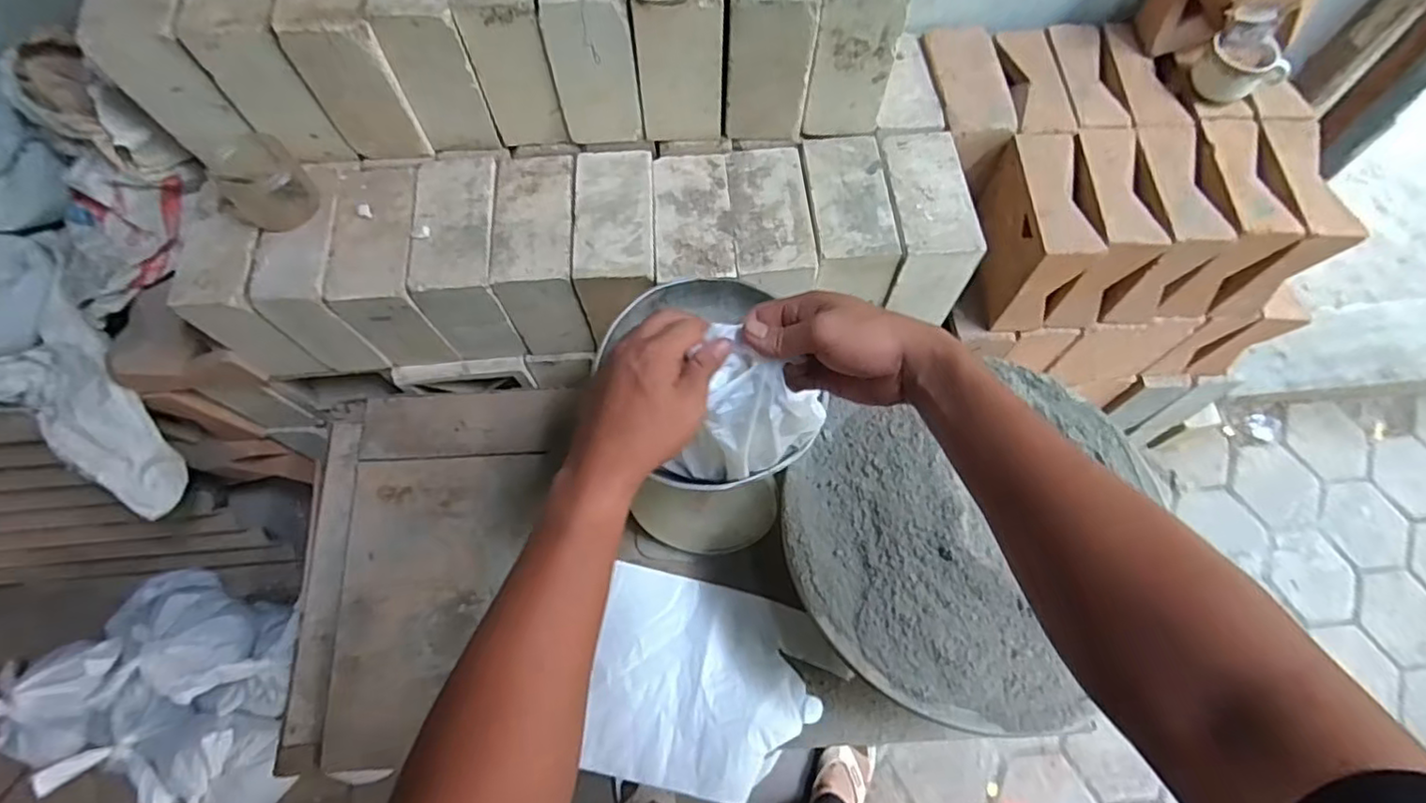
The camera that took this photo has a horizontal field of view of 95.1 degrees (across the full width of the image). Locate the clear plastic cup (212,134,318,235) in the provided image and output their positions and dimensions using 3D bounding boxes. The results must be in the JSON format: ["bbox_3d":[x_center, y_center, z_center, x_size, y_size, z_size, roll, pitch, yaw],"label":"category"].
[{"bbox_3d":[-0.551,-0.267,0.798,0.090,0.070,0.090,0,65,0],"label":"clear plastic cup"}]

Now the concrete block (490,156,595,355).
[{"bbox_3d":[-0.231,-0.199,0.920,0.102,0.192,0.200,-4,65,-2],"label":"concrete block"}]

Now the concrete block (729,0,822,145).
[{"bbox_3d":[0.069,-0.468,0.817,0.096,0.205,0.184,-1,65,0],"label":"concrete block"}]

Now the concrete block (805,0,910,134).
[{"bbox_3d":[0.169,-0.485,0.828,0.102,0.202,0.205,3,65,2],"label":"concrete block"}]

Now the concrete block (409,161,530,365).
[{"bbox_3d":[-0.332,-0.195,0.910,0.100,0.179,0.208,-6,65,-3],"label":"concrete block"}]

